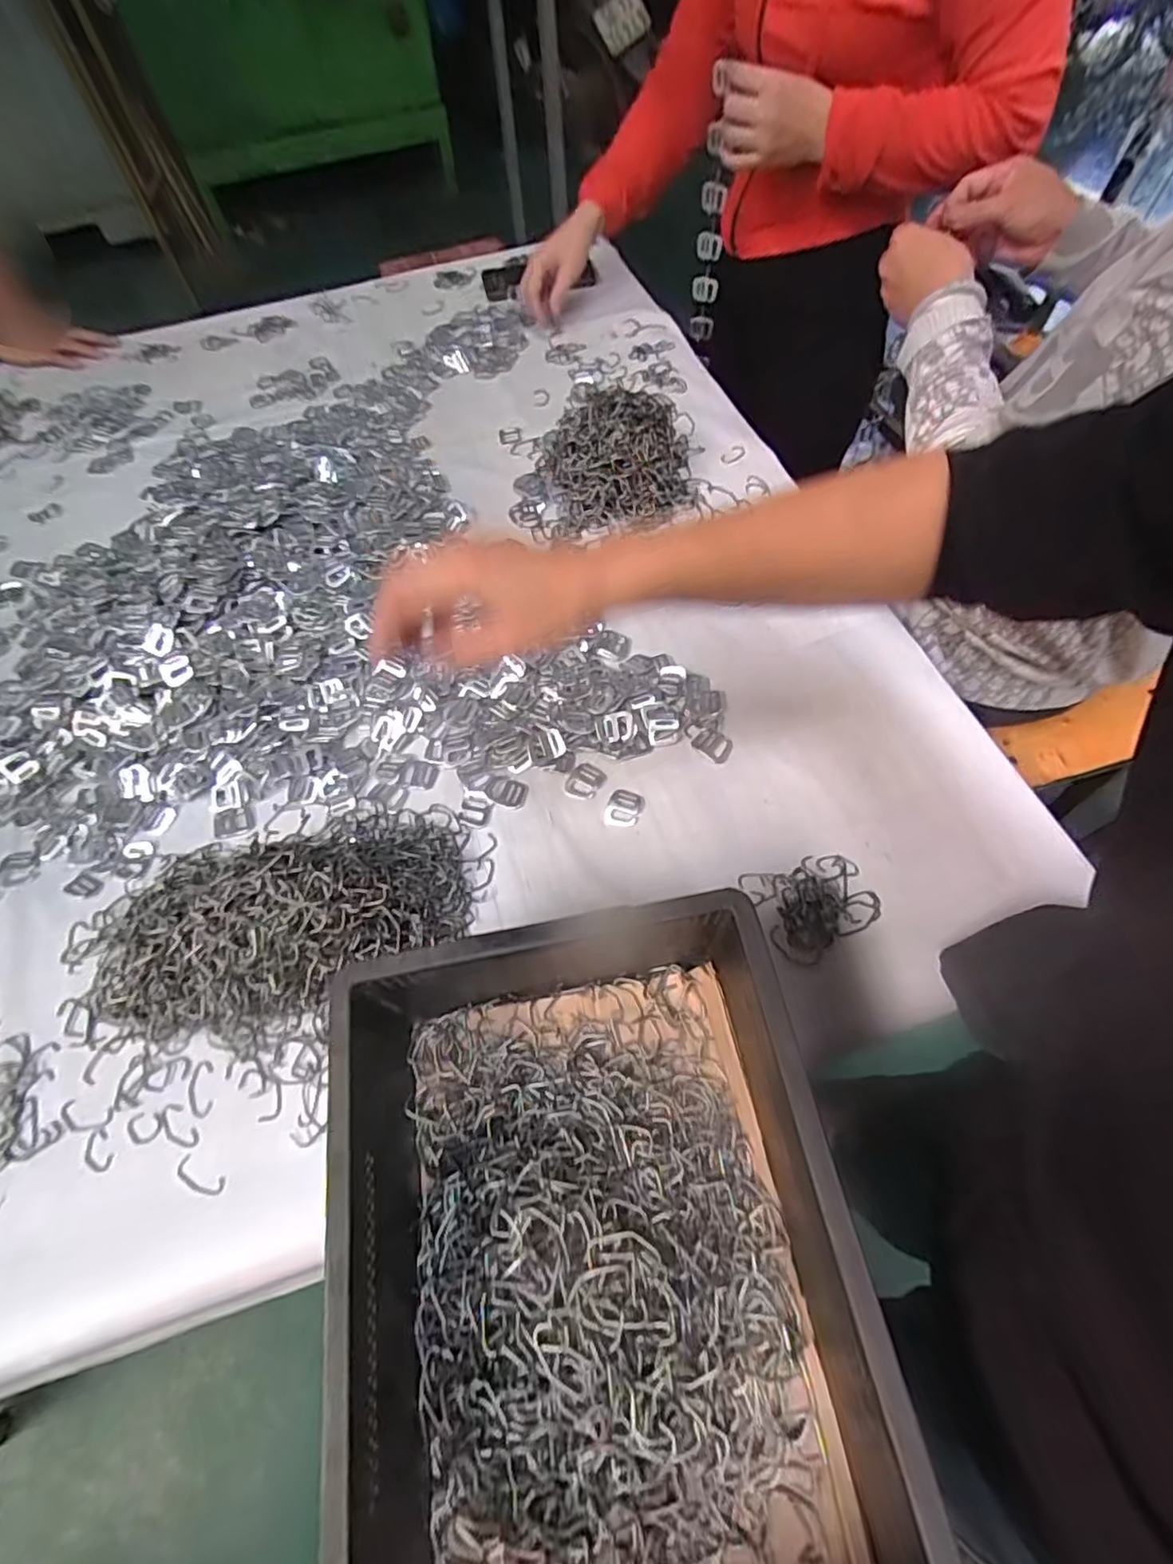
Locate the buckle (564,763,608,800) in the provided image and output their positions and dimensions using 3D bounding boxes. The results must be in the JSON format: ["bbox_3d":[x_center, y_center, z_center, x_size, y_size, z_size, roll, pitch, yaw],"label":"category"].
[{"bbox_3d":[-0.002,0.000,0.551,0.027,0.004,0.033,35,68,20],"label":"buckle"}]

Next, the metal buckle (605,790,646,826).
[{"bbox_3d":[0.032,0.023,0.541,0.029,0.004,0.035,22,64,14],"label":"metal buckle"}]

